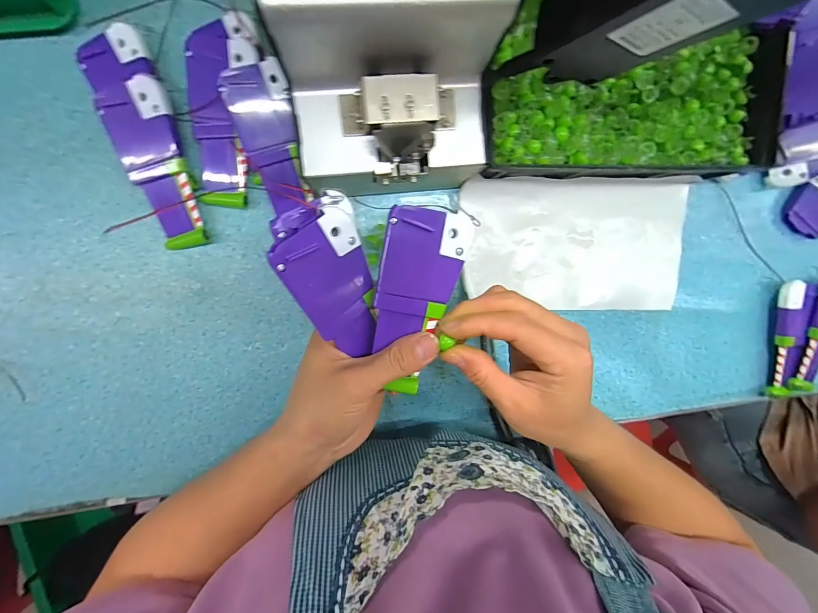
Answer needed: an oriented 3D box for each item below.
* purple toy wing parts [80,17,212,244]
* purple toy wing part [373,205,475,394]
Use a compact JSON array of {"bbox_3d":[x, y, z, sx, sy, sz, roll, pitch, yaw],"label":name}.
[{"bbox_3d":[-0.201,-0.128,0.277,0.053,0.033,0.161,-20,97,-3],"label":"purple toy wing parts"},{"bbox_3d":[0.004,-0.001,0.218,0.050,0.016,0.112,9,95,-6],"label":"purple toy wing part"}]

